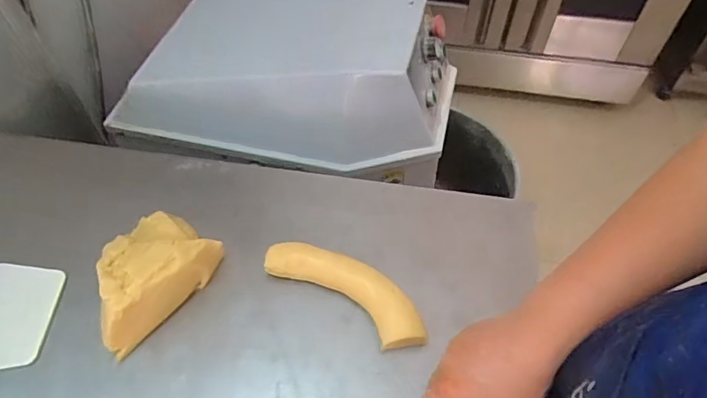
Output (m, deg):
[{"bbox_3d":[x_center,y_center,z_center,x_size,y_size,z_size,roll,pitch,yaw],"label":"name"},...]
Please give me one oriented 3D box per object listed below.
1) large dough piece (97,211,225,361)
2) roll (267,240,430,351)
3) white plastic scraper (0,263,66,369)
[{"bbox_3d":[-0.230,0.086,0.542,0.098,0.061,0.153,28,60,19],"label":"large dough piece"},{"bbox_3d":[-0.007,0.101,0.549,0.191,0.034,0.057,30,61,20],"label":"roll"},{"bbox_3d":[-0.390,0.133,0.558,0.086,0.007,0.127,3,54,-8],"label":"white plastic scraper"}]

